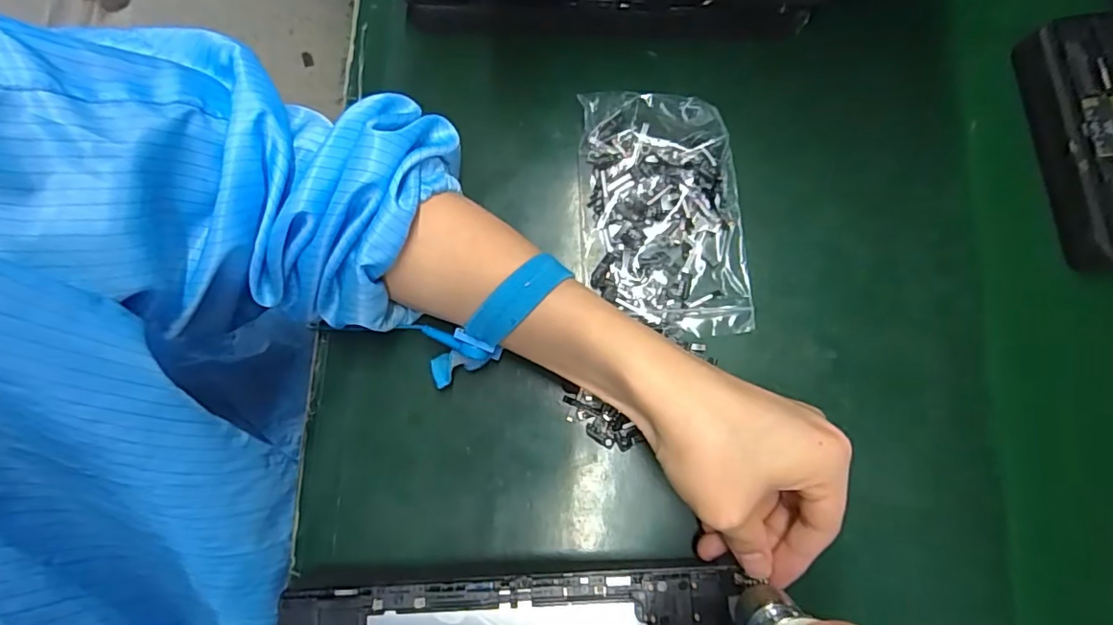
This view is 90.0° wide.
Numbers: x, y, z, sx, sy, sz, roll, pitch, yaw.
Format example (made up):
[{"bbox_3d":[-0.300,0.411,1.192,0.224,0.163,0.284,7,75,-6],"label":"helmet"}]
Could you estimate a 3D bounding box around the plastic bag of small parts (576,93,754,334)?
[{"bbox_3d":[0.064,-0.058,0.327,0.094,0.027,0.138,-2,78,1],"label":"plastic bag of small parts"}]

